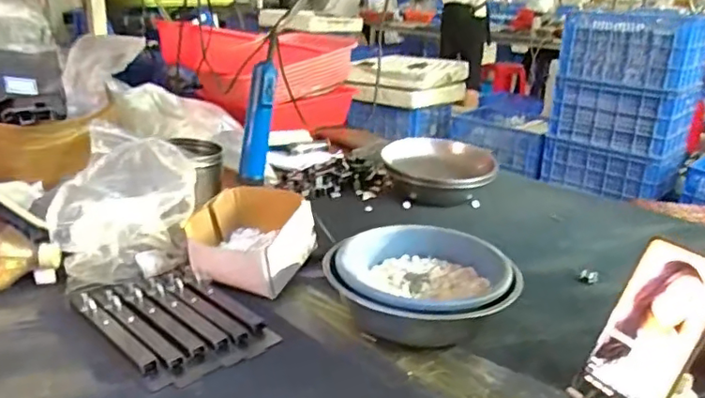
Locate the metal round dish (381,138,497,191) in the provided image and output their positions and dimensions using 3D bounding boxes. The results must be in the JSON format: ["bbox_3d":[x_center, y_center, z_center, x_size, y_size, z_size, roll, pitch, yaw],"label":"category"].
[{"bbox_3d":[0.159,-0.067,1.038,0.198,0.049,0.177,9,19,13],"label":"metal round dish"}]

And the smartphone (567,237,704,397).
[{"bbox_3d":[0.260,0.122,0.498,0.011,0.170,0.072,20,8,-41],"label":"smartphone"}]

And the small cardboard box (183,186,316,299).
[{"bbox_3d":[-0.132,0.050,0.754,0.142,0.085,0.152,10,20,17],"label":"small cardboard box"}]

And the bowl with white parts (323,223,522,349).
[{"bbox_3d":[0.080,0.104,0.677,0.220,0.077,0.197,10,20,17],"label":"bowl with white parts"}]

